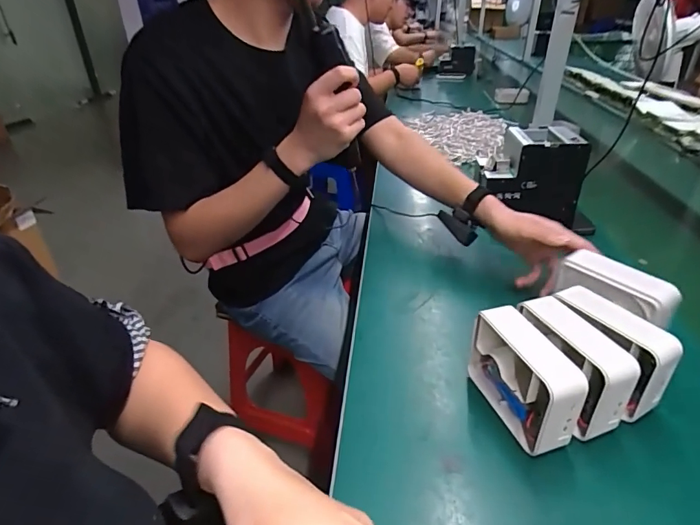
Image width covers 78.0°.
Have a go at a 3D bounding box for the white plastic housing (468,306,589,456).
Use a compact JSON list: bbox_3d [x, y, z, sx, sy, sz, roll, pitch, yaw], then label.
[{"bbox_3d":[0.174,0.119,0.445,0.041,0.102,0.121,-10,34,-14],"label":"white plastic housing"}]

